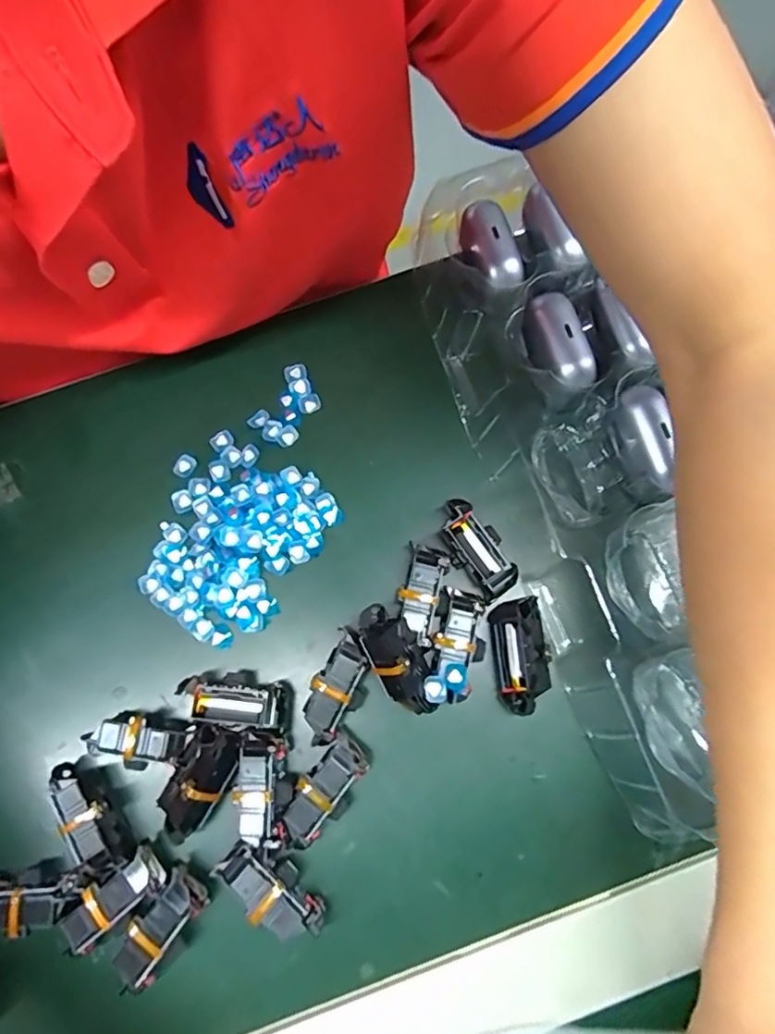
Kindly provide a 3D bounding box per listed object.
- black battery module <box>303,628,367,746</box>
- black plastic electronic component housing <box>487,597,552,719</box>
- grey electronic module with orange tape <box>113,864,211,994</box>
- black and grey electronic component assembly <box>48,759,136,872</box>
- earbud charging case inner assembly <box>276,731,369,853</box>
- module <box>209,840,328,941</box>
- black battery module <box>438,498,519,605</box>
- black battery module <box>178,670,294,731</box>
[{"bbox_3d":[-0.025,0.087,0.283,0.024,0.028,0.051,29,80,8],"label":"black battery module"},{"bbox_3d":[0.067,0.070,0.281,0.025,0.024,0.054,-8,77,0],"label":"black plastic electronic component housing"},{"bbox_3d":[-0.104,0.189,0.260,0.022,0.023,0.048,36,81,9],"label":"grey electronic module with orange tape"},{"bbox_3d":[-0.144,0.144,0.273,0.018,0.024,0.052,-31,78,-5],"label":"black and grey electronic component assembly"},{"bbox_3d":[-0.030,0.132,0.272,0.024,0.027,0.052,39,81,9],"label":"earbud charging case inner assembly"},{"bbox_3d":[-0.053,0.173,0.261,0.053,0.022,0.022,39,81,9],"label":"module"},{"bbox_3d":[0.045,0.018,0.295,0.024,0.022,0.053,-37,79,-7],"label":"black battery module"},{"bbox_3d":[-0.075,0.091,0.280,0.053,0.018,0.025,3,77,2],"label":"black battery module"}]

